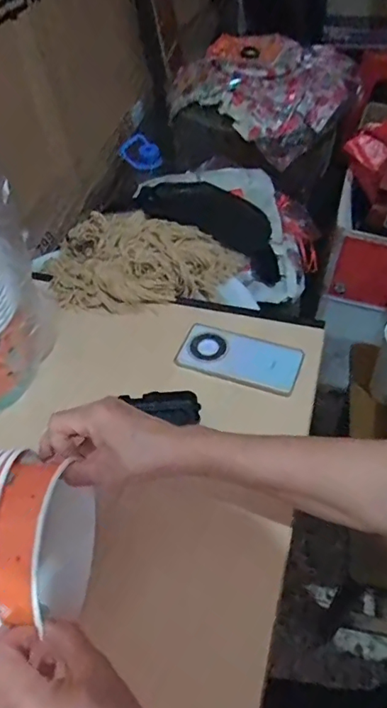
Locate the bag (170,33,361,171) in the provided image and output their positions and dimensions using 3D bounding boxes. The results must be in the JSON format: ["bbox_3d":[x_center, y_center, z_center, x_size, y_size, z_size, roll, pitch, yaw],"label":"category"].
[{"bbox_3d":[0.184,-0.727,1.366,0.463,0.169,0.373,22,55,21],"label":"bag"}]

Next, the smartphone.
[{"bbox_3d":[0.064,0.003,0.702,0.163,0.015,0.077,15,53,15],"label":"smartphone"}]

